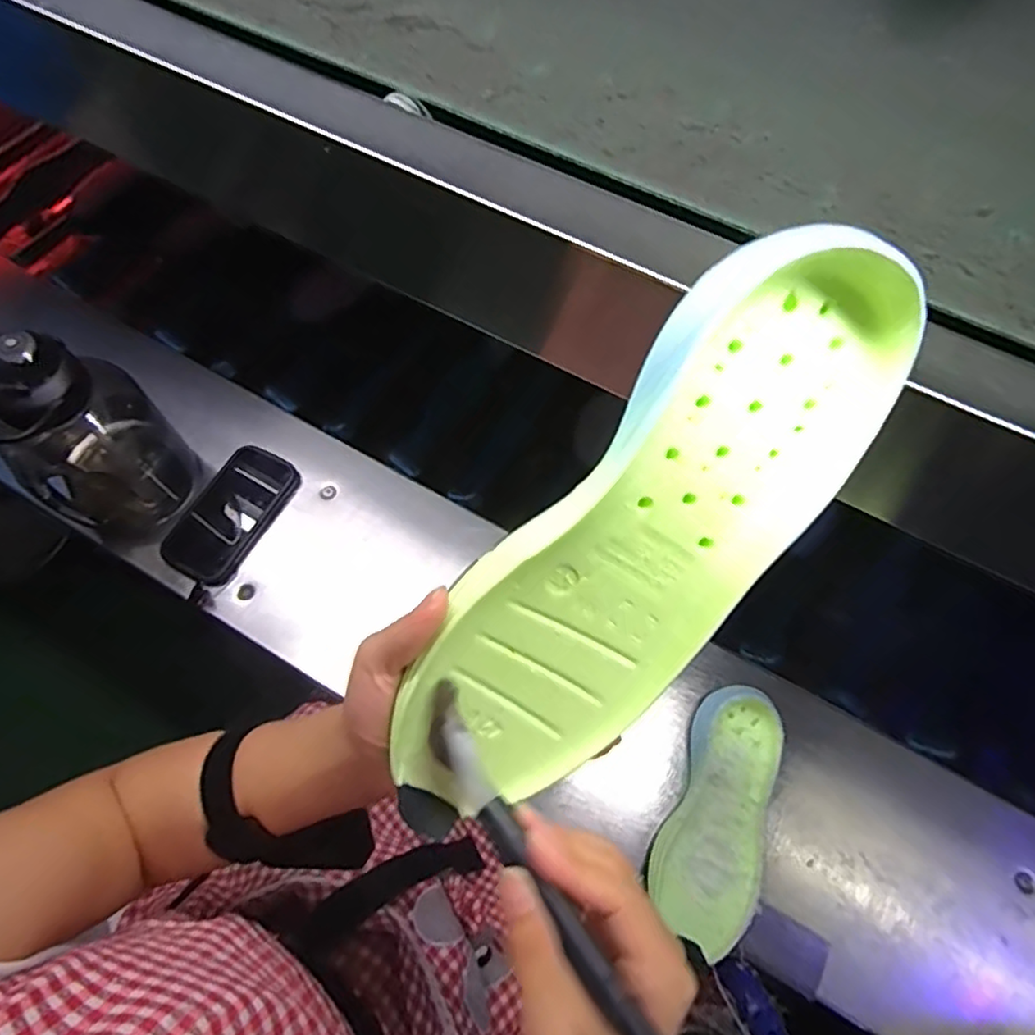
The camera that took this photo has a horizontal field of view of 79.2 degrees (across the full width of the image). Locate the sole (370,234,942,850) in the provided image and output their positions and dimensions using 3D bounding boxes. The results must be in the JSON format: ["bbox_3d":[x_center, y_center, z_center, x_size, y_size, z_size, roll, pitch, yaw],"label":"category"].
[{"bbox_3d":[0.049,0.015,0.277,0.099,0.060,0.278,33,103,-16],"label":"sole"}]

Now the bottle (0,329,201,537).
[{"bbox_3d":[-0.415,-0.078,0.603,0.124,0.225,0.097,-40,73,-15],"label":"bottle"}]

